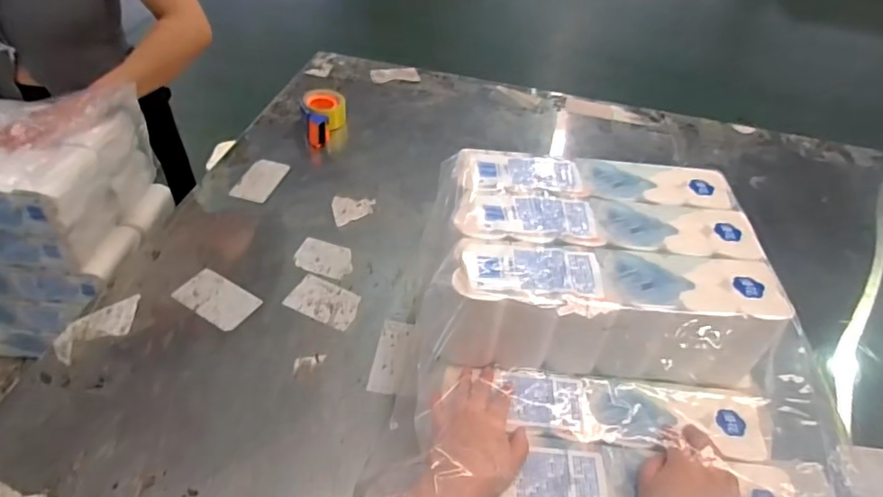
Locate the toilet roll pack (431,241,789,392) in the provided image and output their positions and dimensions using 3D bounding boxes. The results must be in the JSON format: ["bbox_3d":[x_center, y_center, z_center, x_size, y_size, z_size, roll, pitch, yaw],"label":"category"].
[{"bbox_3d":[0.196,0.079,0.626,0.372,0.130,0.106,2,45,-4],"label":"toilet roll pack"}]

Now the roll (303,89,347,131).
[{"bbox_3d":[-0.280,-0.324,1.215,0.090,0.054,0.097,3,45,-3],"label":"roll"}]

